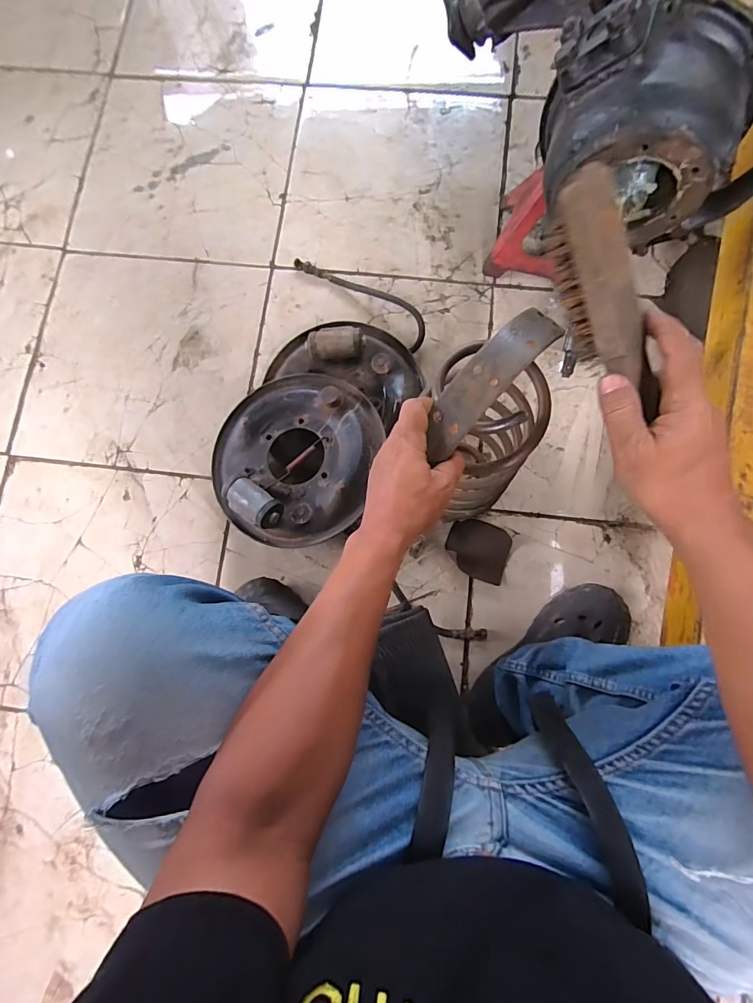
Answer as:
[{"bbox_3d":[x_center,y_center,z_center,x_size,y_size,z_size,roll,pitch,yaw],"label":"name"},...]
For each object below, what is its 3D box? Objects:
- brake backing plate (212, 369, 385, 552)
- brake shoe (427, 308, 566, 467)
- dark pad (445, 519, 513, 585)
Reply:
[{"bbox_3d":[-0.132,-0.073,0.656,0.252,0.073,0.264,0,81,2],"label":"brake backing plate"},{"bbox_3d":[0.098,-0.107,0.371,0.040,0.031,0.161,40,88,5],"label":"brake shoe"},{"bbox_3d":[0.166,0.077,0.698,0.101,0.009,0.087,23,83,5],"label":"dark pad"}]

